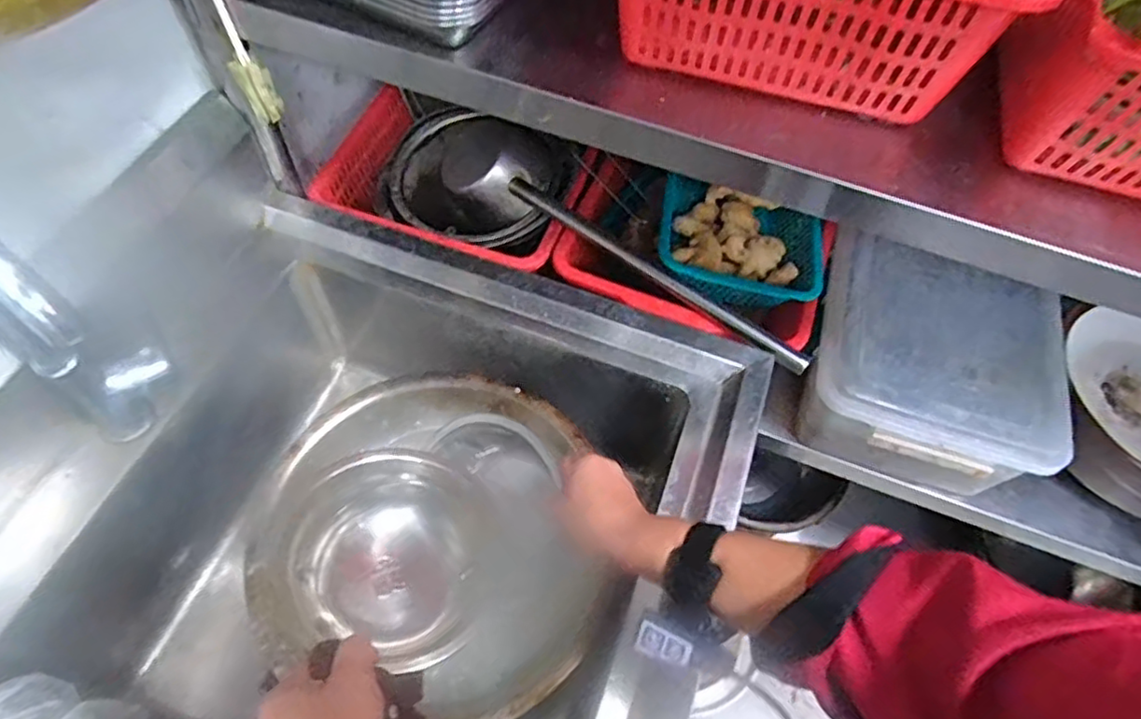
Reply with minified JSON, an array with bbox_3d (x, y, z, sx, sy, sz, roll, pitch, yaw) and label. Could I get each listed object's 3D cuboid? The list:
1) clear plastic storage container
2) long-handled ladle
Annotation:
[{"bbox_3d":[0.464,0.034,0.866,0.306,0.151,0.259,17,59,6],"label":"clear plastic storage container"},{"bbox_3d":[0.068,-0.160,0.898,0.581,0.112,0.105,32,62,15],"label":"long-handled ladle"}]

